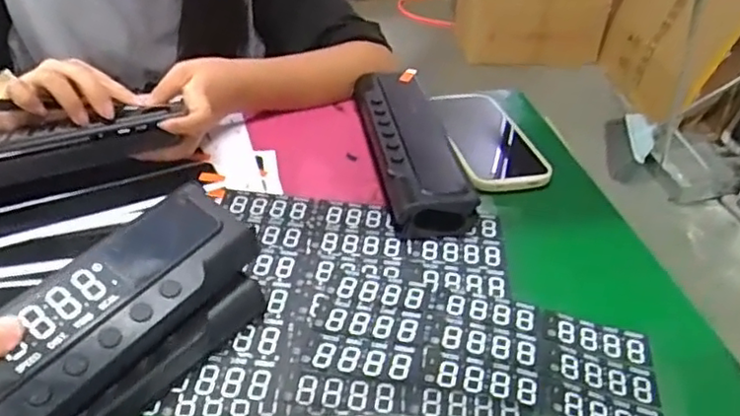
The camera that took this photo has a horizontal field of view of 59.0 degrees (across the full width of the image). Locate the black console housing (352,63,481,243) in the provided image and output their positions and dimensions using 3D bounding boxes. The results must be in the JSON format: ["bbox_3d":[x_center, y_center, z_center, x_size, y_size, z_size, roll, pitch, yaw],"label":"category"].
[{"bbox_3d":[0.036,-0.063,0.616,0.073,0.036,0.249,-3,38,-9],"label":"black console housing"}]

